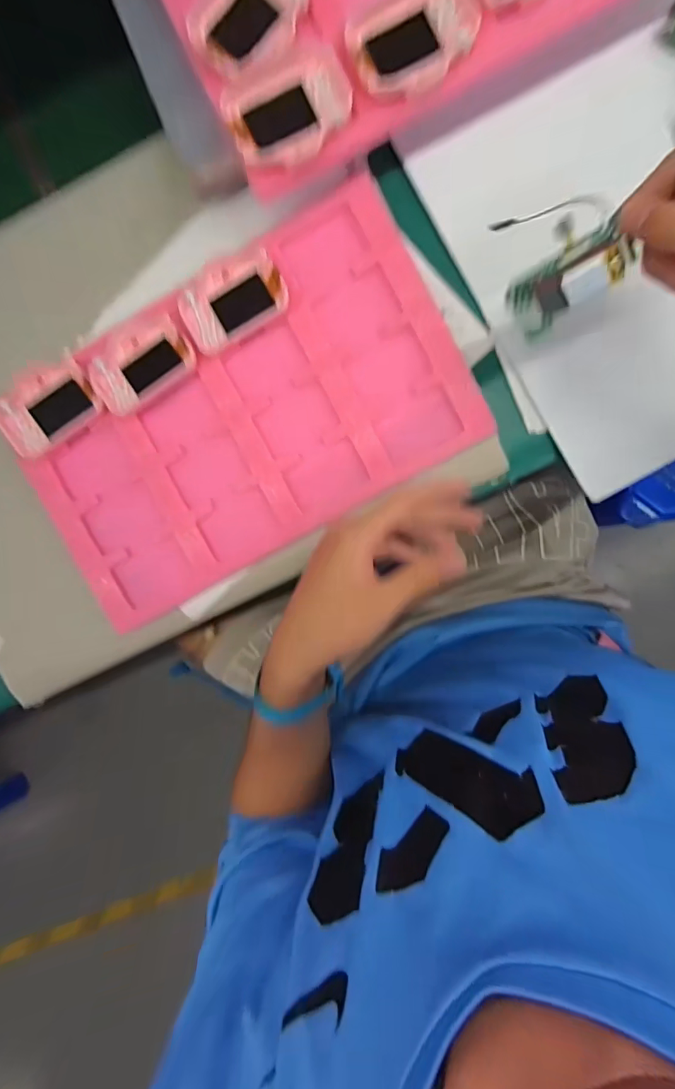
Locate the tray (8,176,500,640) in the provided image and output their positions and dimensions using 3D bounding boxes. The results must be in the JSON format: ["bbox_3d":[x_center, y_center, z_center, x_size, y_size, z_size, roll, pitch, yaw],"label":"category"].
[{"bbox_3d":[-0.080,-0.103,0.383,0.362,0.013,0.216,-28,90,5],"label":"tray"}]

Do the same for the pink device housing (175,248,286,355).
[{"bbox_3d":[-0.086,-0.199,0.371,0.085,0.018,0.054,-30,92,5],"label":"pink device housing"}]

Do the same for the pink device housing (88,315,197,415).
[{"bbox_3d":[-0.163,-0.150,0.380,0.083,0.018,0.050,-36,91,5],"label":"pink device housing"}]

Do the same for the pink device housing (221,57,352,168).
[{"bbox_3d":[-0.033,-0.298,0.314,0.081,0.012,0.058,-19,93,4],"label":"pink device housing"}]

